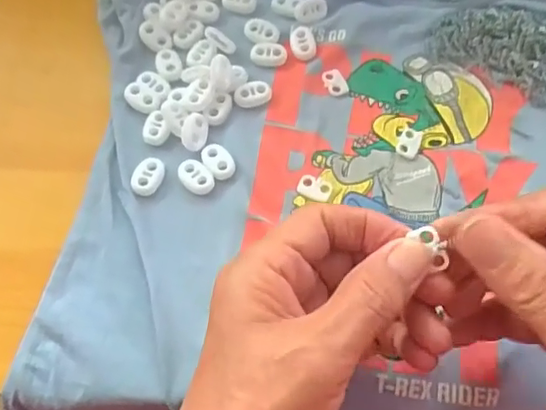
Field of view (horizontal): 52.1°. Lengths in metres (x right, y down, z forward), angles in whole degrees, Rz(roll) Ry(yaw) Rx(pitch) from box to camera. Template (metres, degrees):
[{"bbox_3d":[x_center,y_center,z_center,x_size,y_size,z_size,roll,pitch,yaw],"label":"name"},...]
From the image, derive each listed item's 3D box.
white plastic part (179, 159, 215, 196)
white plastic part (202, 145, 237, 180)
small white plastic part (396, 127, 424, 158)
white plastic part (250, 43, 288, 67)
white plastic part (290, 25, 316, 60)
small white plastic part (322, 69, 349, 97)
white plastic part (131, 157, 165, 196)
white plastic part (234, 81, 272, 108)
[{"bbox_3d":[-0.042,-0.015,0.308,0.022,0.005,0.015,42,72,17],"label":"white plastic part"},{"bbox_3d":[-0.030,-0.024,0.312,0.016,0.004,0.023,-30,69,-13],"label":"white plastic part"},{"bbox_3d":[0.078,-0.037,0.320,0.013,0.004,0.019,21,67,9],"label":"small white plastic part"},{"bbox_3d":[-0.002,-0.093,0.342,0.022,0.004,0.016,2,66,1],"label":"white plastic part"},{"bbox_3d":[0.019,-0.102,0.347,0.015,0.004,0.026,-6,66,-3],"label":"white plastic part"},{"bbox_3d":[0.038,-0.075,0.337,0.013,0.004,0.019,-26,68,-11],"label":"small white plastic part"},{"bbox_3d":[-0.068,-0.016,0.307,0.016,0.005,0.022,12,66,5],"label":"white plastic part"},{"bbox_3d":[-0.012,-0.065,0.331,0.022,0.006,0.014,-21,67,-9],"label":"white plastic part"}]

